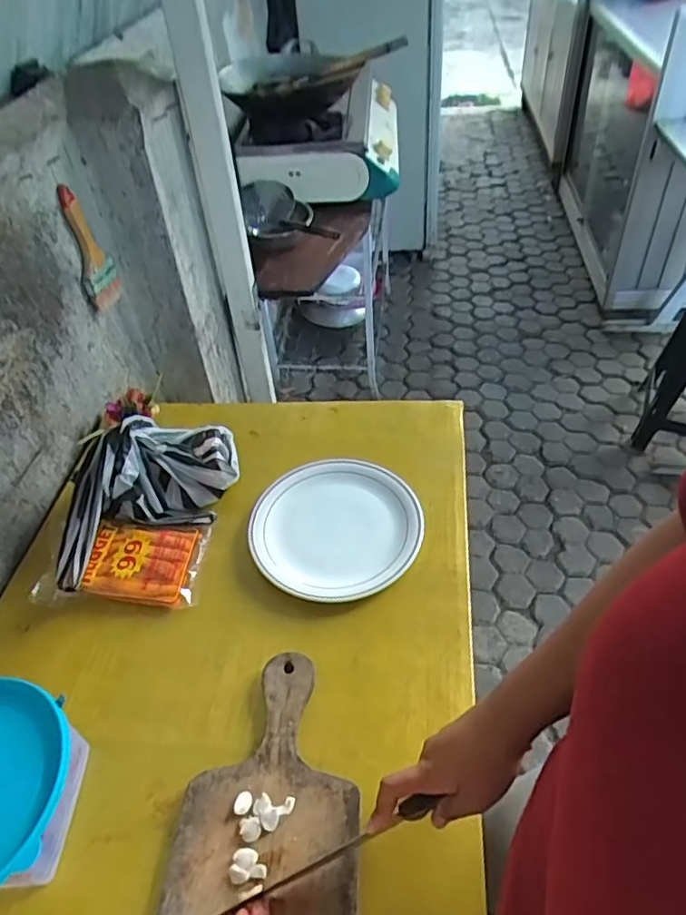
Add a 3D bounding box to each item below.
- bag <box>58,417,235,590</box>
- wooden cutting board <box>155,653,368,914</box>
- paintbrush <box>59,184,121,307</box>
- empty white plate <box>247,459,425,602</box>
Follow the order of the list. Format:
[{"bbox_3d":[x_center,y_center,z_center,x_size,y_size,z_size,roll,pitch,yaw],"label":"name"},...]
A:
[{"bbox_3d":[-0.264,0.032,0.780,0.268,0.102,0.145,-29,51,-21],"label":"bag"},{"bbox_3d":[-0.069,0.355,0.517,0.170,0.014,0.363,5,46,7],"label":"wooden cutting board"},{"bbox_3d":[-0.402,-0.331,0.938,0.026,0.189,0.081,-2,46,2],"label":"paintbrush"},{"bbox_3d":[-0.007,0.086,0.759,0.220,0.032,0.192,-28,51,-23],"label":"empty white plate"}]

